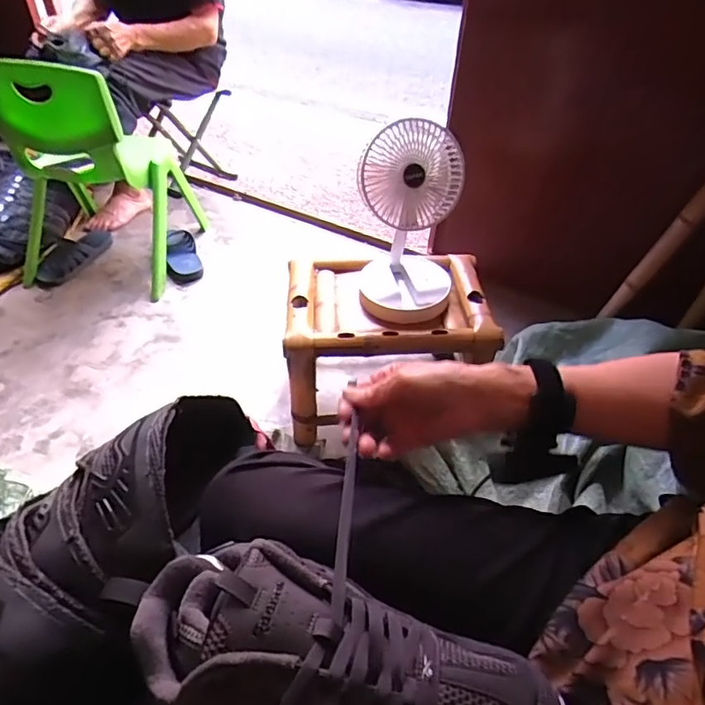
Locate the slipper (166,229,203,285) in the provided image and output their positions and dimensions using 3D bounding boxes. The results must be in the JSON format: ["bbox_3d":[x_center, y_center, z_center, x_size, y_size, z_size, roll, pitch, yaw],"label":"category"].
[{"bbox_3d":[-0.452,-0.253,1.397,0.087,0.055,0.186,-9,44,-12],"label":"slipper"}]

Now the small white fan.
[{"bbox_3d":[0.092,-0.209,0.838,0.162,0.278,0.171,7,43,5],"label":"small white fan"}]

